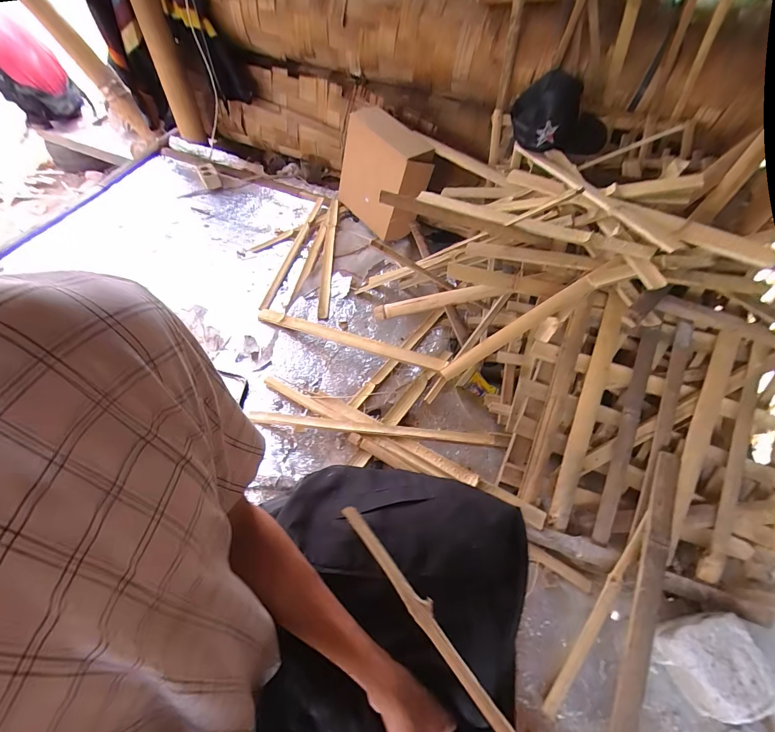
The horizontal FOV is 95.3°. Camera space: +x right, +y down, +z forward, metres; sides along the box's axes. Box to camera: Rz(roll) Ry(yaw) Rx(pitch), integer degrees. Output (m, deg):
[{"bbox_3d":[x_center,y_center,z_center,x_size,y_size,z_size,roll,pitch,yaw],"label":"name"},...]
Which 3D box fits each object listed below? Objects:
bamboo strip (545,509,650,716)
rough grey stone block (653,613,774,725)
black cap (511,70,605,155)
[{"bbox_3d":[0.355,0.402,0.587,0.020,0.013,0.353,34,76,19],"label":"bamboo strip"},{"bbox_3d":[0.509,0.470,0.557,0.136,0.075,0.119,-7,56,-8],"label":"rough grey stone block"},{"bbox_3d":[0.419,-0.592,0.857,0.240,0.145,0.227,19,57,10],"label":"black cap"}]

